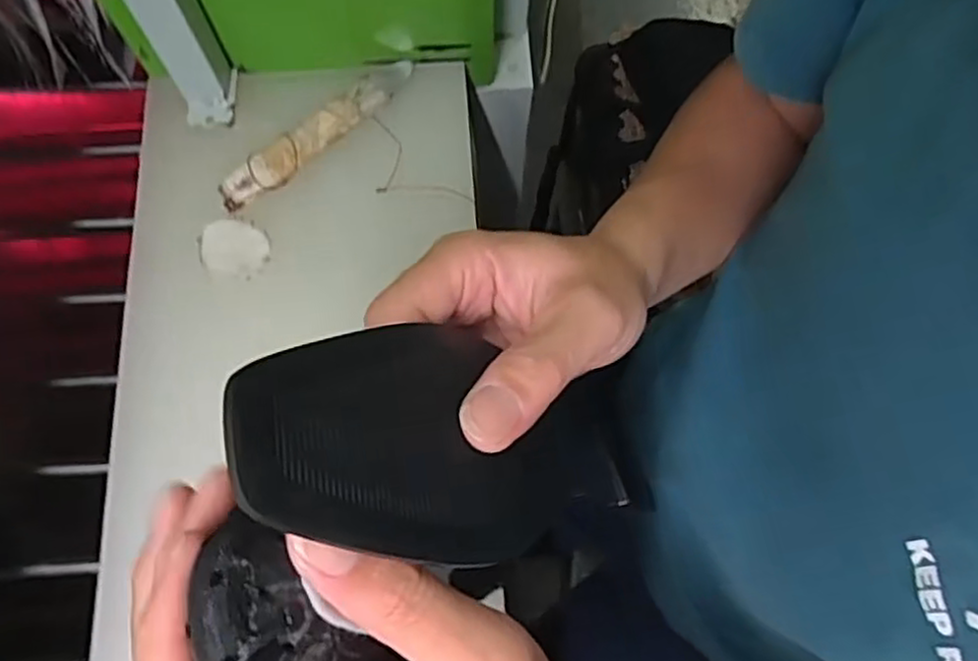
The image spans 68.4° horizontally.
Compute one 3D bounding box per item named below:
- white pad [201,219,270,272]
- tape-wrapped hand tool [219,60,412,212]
[{"bbox_3d":[-0.175,-0.058,0.496,0.046,0.004,0.037,7,77,4],"label":"white pad"},{"bbox_3d":[-0.122,-0.144,0.522,0.168,0.018,0.027,-41,77,-14],"label":"tape-wrapped hand tool"}]

